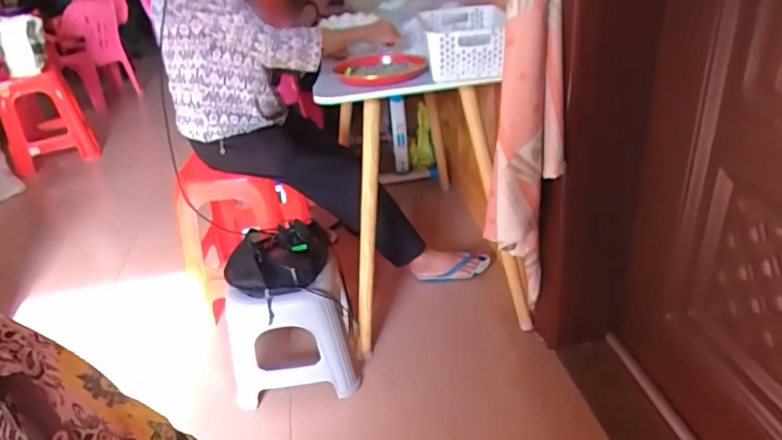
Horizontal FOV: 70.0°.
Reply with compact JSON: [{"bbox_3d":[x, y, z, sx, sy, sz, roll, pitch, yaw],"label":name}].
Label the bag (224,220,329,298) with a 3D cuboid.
[{"bbox_3d":[-0.281,0.093,1.351,0.241,0.087,0.197,-3,31,6],"label":"bag"}]

